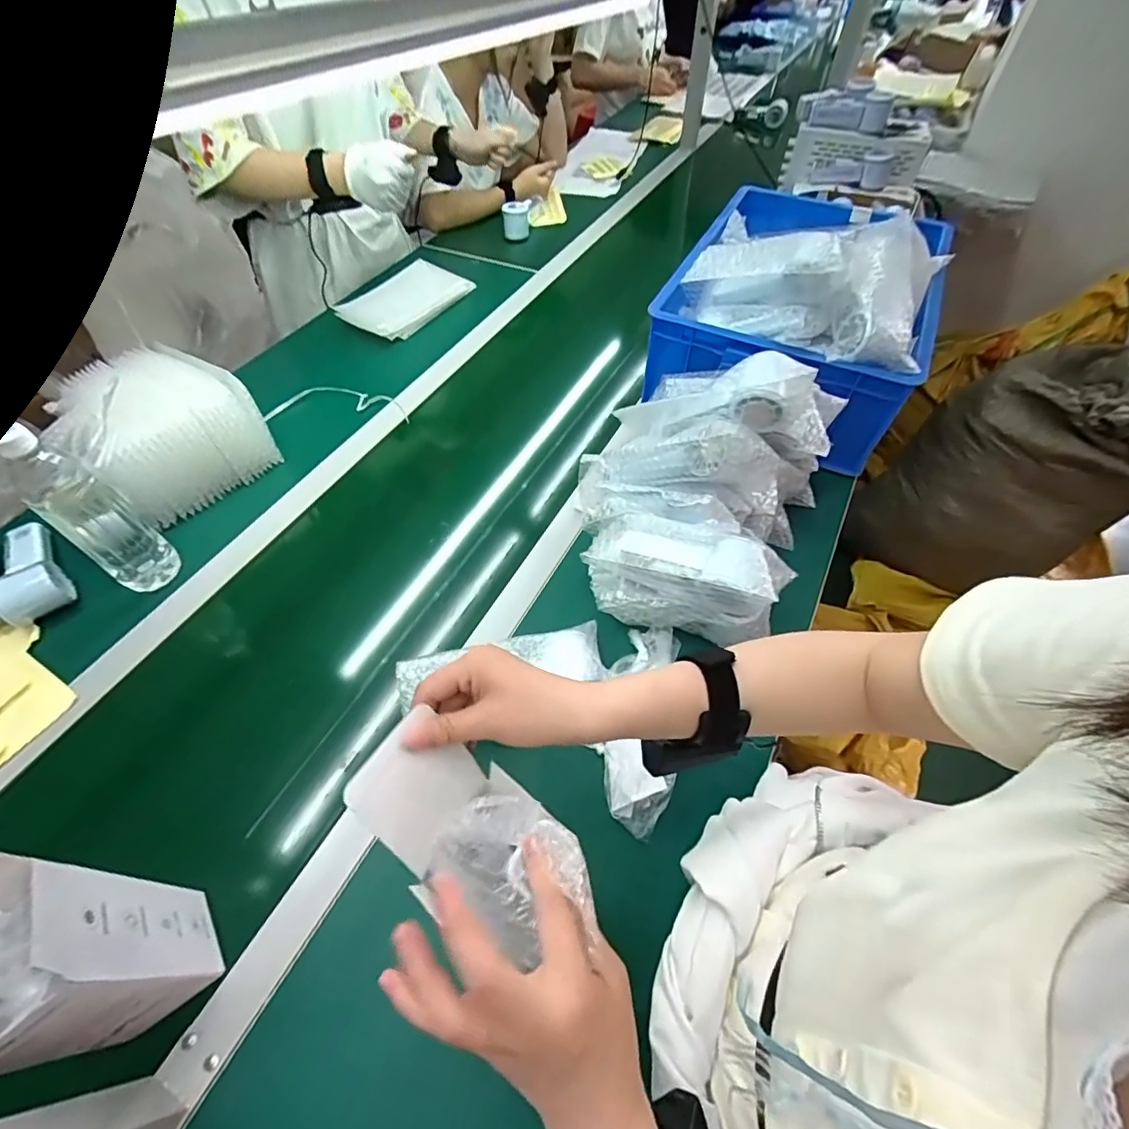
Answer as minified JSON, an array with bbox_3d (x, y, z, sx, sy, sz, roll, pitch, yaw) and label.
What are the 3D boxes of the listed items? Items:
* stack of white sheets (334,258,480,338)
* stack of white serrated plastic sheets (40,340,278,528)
[{"bbox_3d":[-0.297,-0.502,1.007,0.135,0.027,0.241,32,57,10],"label":"stack of white sheets"},{"bbox_3d":[-0.545,-0.172,0.718,0.206,0.149,0.199,29,59,19],"label":"stack of white serrated plastic sheets"}]

